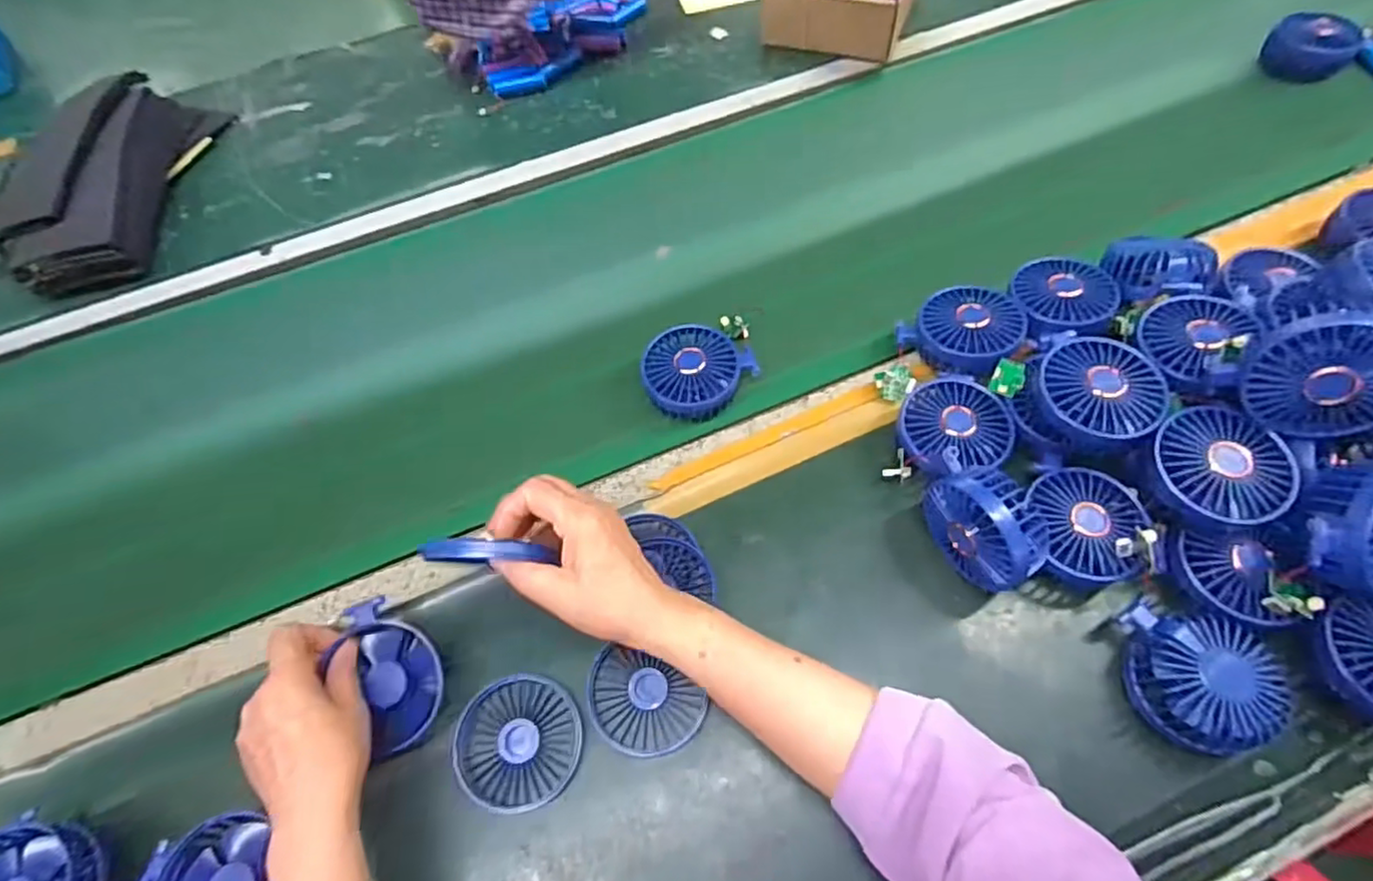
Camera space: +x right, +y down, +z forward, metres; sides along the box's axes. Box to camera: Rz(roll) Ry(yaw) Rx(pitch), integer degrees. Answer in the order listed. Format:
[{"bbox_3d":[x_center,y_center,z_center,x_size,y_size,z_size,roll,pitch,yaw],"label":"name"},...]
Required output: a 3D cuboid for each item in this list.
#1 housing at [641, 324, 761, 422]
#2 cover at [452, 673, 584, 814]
[{"bbox_3d":[0.005,-0.061,0.603,0.085,0.036,0.091,-2,60,3],"label":"housing"},{"bbox_3d":[-0.123,0.219,0.482,0.091,0.008,0.088,5,60,7],"label":"cover"}]

